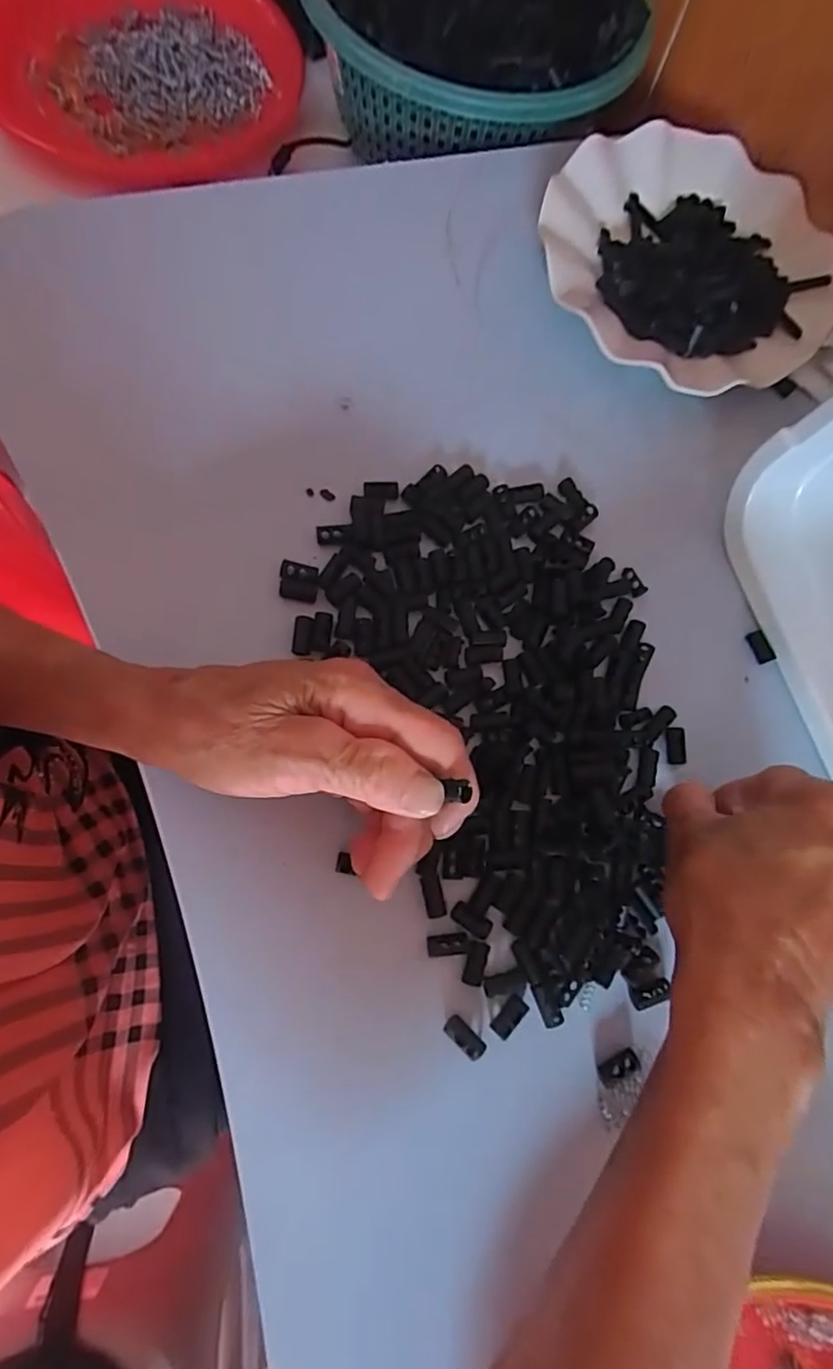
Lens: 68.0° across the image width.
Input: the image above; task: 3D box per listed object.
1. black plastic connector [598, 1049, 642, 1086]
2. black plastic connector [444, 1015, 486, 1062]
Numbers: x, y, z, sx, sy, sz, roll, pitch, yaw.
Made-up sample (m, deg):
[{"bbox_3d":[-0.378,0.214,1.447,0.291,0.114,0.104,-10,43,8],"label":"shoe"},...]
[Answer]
[{"bbox_3d":[0.088,0.167,0.268,0.020,0.004,0.009,-22,78,-12],"label":"black plastic connector"},{"bbox_3d":[0.021,0.151,0.263,0.018,0.004,0.009,44,75,6],"label":"black plastic connector"}]

